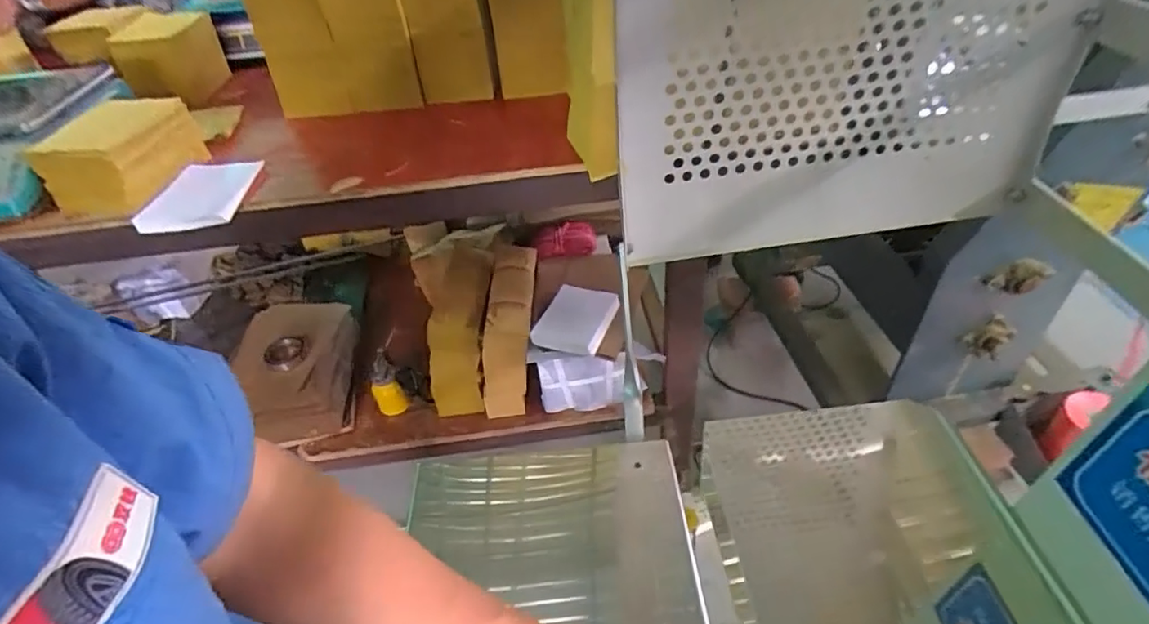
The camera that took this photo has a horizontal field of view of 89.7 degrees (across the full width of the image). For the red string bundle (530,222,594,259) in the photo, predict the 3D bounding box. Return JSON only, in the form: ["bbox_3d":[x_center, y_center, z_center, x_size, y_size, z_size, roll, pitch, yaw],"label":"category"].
[{"bbox_3d":[-0.023,-0.154,1.252,0.134,0.054,0.072,-10,42,-6],"label":"red string bundle"}]

